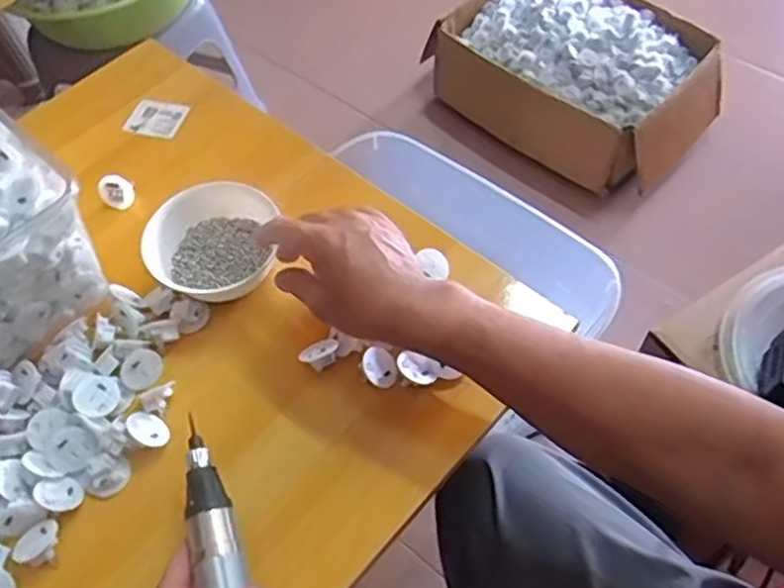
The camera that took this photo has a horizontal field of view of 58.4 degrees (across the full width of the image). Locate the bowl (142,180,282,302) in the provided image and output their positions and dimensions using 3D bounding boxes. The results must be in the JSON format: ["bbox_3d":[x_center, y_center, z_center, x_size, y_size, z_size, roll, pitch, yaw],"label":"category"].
[{"bbox_3d":[-0.153,-0.044,0.612,0.116,0.062,0.101,-23,58,-12],"label":"bowl"}]

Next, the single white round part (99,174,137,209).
[{"bbox_3d":[-0.268,-0.102,0.687,0.034,0.033,0.019,24,19,-18],"label":"single white round part"}]

